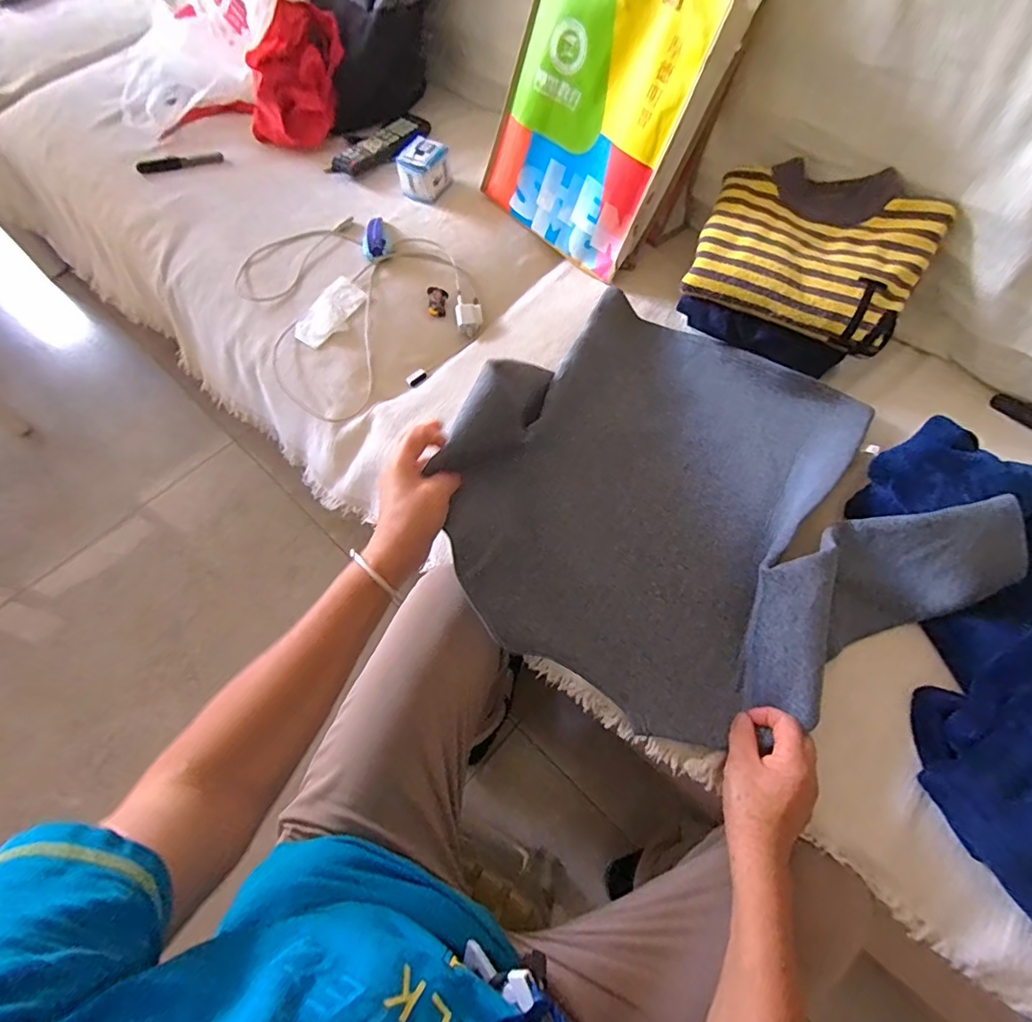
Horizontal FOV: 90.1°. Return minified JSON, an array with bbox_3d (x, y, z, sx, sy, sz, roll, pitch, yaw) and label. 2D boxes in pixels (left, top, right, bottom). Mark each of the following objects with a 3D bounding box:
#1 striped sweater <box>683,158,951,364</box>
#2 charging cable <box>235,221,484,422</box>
[{"bbox_3d":[0.352,-0.314,0.614,0.247,0.085,0.191,27,67,11],"label":"striped sweater"},{"bbox_3d":[-0.218,-0.290,0.720,0.295,0.059,0.308,-32,70,-15],"label":"charging cable"}]

